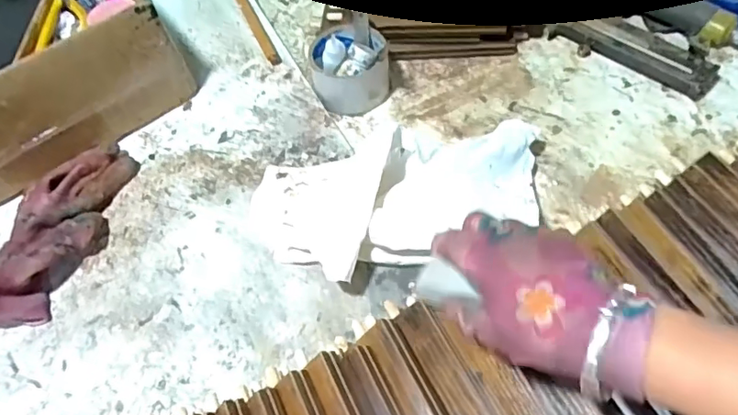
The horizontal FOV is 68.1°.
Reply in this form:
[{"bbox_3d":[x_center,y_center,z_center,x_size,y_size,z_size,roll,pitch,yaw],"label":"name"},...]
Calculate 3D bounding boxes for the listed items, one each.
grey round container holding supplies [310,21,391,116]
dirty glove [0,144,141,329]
[{"bbox_3d":[-0.018,-0.151,0.588,0.080,0.054,0.075,-2,56,4],"label":"grey round container holding supplies"},{"bbox_3d":[-0.279,0.016,0.492,0.071,0.052,0.190,6,57,8],"label":"dirty glove"}]

